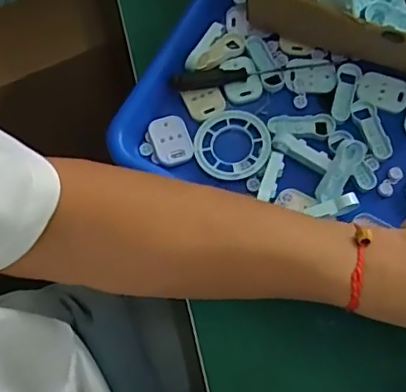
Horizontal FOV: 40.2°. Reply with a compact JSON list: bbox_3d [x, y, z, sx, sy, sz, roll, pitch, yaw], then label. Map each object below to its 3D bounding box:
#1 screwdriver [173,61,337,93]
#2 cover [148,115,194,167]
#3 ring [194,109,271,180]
[{"bbox_3d":[0.037,-0.098,0.437,0.125,0.010,0.014,-9,69,-2],"label":"screwdriver"},{"bbox_3d":[-0.024,-0.043,0.426,0.030,0.005,0.038,-18,70,-5],"label":"cover"},{"bbox_3d":[0.022,-0.040,0.418,0.055,0.004,0.057,-1,69,1],"label":"ring"}]

